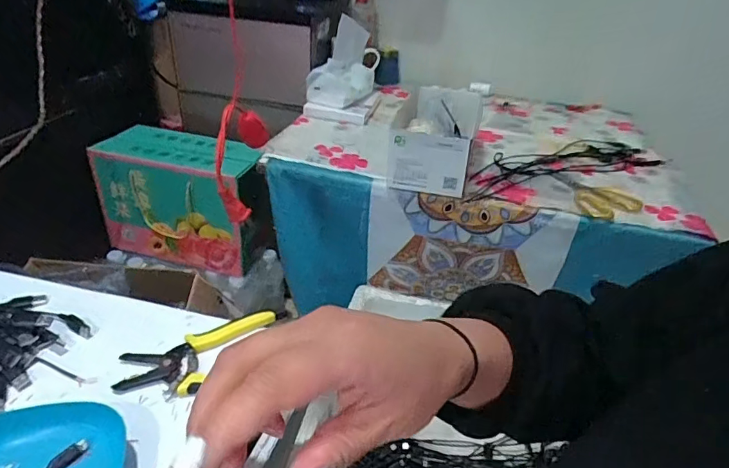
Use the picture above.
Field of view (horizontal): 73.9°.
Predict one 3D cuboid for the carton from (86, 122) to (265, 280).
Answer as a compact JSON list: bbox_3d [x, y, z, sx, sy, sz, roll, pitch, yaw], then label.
[{"bbox_3d":[-0.400,-0.070,1.060,0.331,0.250,0.122,13,33,11],"label":"carton"}]

